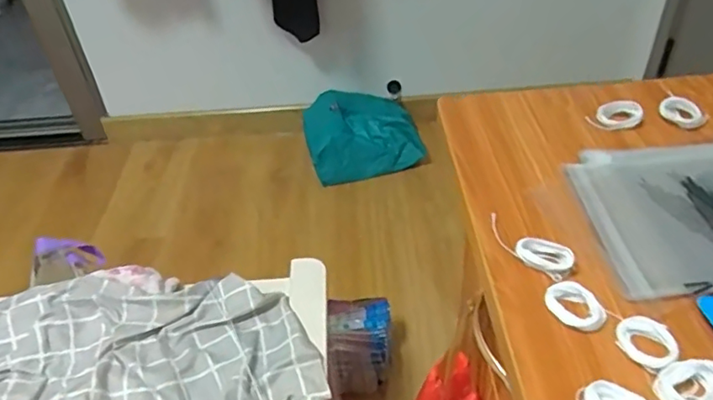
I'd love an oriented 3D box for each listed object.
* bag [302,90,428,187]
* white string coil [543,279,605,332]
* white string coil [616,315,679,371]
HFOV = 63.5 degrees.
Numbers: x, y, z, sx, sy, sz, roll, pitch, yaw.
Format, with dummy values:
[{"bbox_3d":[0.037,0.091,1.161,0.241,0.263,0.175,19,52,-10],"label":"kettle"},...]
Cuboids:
[{"bbox_3d":[0.008,-0.216,1.683,0.316,0.098,0.292,-12,42,-9],"label":"bag"},{"bbox_3d":[0.128,0.062,0.337,0.029,0.007,0.033,-12,41,-7],"label":"white string coil"},{"bbox_3d":[0.159,0.076,0.314,0.030,0.008,0.030,-3,41,3],"label":"white string coil"}]

